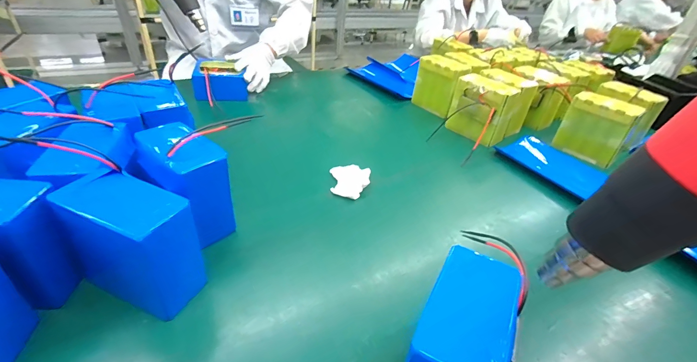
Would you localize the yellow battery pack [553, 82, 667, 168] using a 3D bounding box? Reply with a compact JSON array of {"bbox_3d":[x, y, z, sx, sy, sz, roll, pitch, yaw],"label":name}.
[{"bbox_3d":[0.698,-0.168,0.904,0.234,0.128,0.148,-18,42,-32],"label":"yellow battery pack"}]

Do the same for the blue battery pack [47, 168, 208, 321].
[{"bbox_3d":[-0.259,0.073,0.417,0.138,0.137,0.078,19,38,17],"label":"blue battery pack"}]

